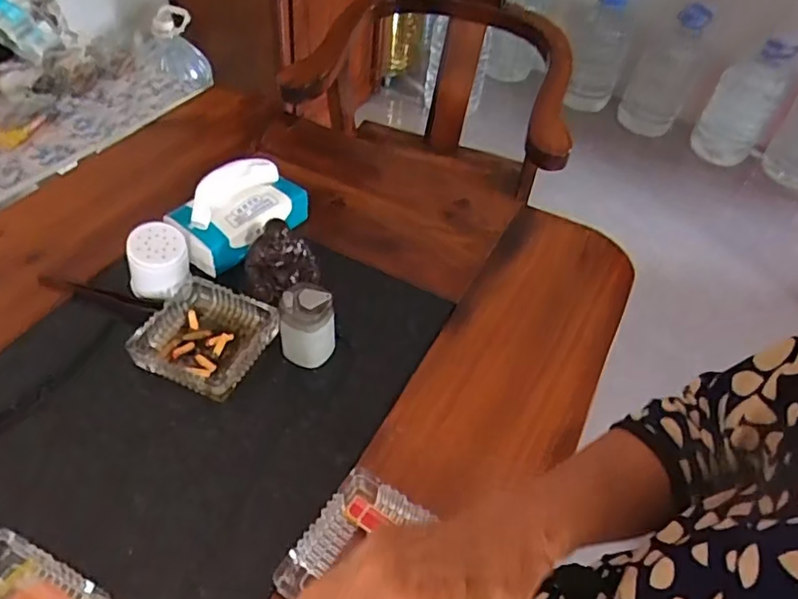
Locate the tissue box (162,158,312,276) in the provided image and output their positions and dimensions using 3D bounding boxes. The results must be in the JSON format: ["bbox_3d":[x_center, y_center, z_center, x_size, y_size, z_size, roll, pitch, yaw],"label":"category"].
[{"bbox_3d":[-0.202,-0.111,0.750,0.091,0.102,0.160,35,53,22],"label":"tissue box"}]

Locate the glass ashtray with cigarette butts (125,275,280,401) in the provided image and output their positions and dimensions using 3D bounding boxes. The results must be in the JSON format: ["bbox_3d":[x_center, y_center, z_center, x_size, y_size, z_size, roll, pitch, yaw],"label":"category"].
[{"bbox_3d":[-0.214,0.041,0.652,0.127,0.035,0.119,22,49,12],"label":"glass ashtray with cigarette butts"}]

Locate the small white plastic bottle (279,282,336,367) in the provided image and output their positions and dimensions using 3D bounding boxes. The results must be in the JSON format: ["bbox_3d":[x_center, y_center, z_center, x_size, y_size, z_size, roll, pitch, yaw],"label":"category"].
[{"bbox_3d":[-0.101,0.030,0.643,0.060,0.085,0.057,1,48,-7],"label":"small white plastic bottle"}]

